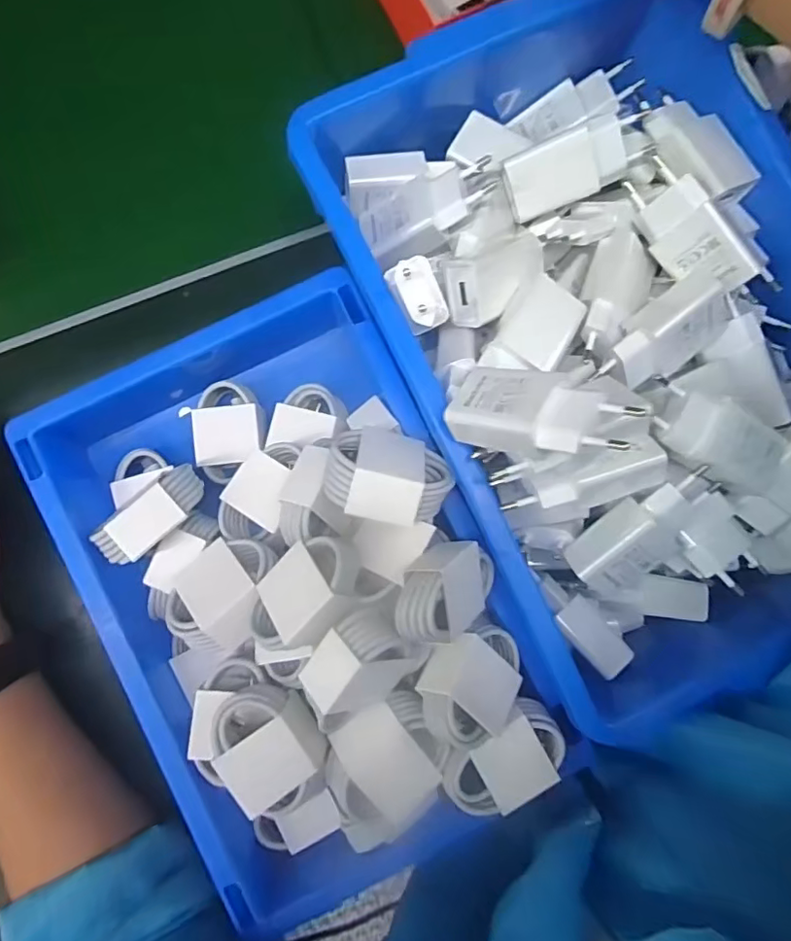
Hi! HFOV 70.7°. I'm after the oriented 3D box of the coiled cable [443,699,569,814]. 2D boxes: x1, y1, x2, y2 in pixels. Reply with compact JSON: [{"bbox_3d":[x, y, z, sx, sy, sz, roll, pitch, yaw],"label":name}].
[{"bbox_3d":[0.058,0.151,0.288,0.066,0.020,0.040,-36,84,-4],"label":"coiled cable"}]

